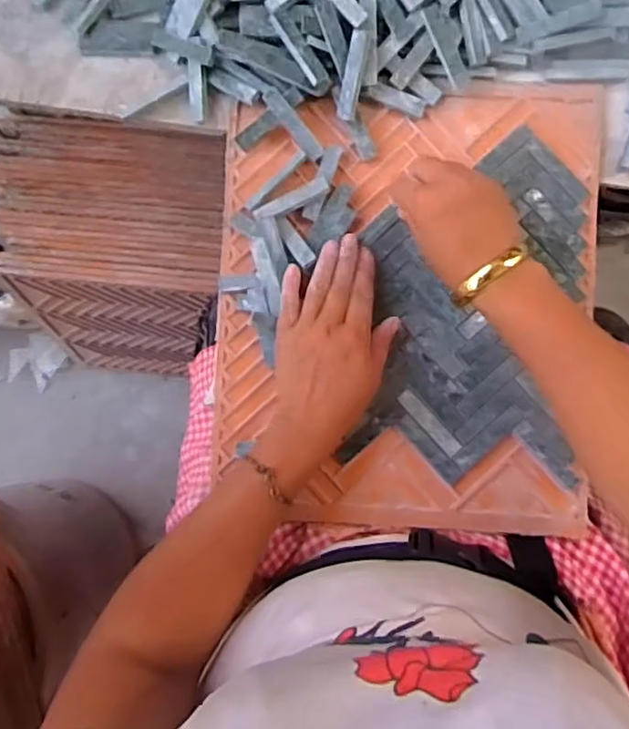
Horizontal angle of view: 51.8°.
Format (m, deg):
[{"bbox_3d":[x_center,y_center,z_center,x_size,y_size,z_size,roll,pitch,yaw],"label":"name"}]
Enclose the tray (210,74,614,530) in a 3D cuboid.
[{"bbox_3d":[0.070,-0.047,0.509,0.285,0.022,0.340,3,89,3],"label":"tray"}]

